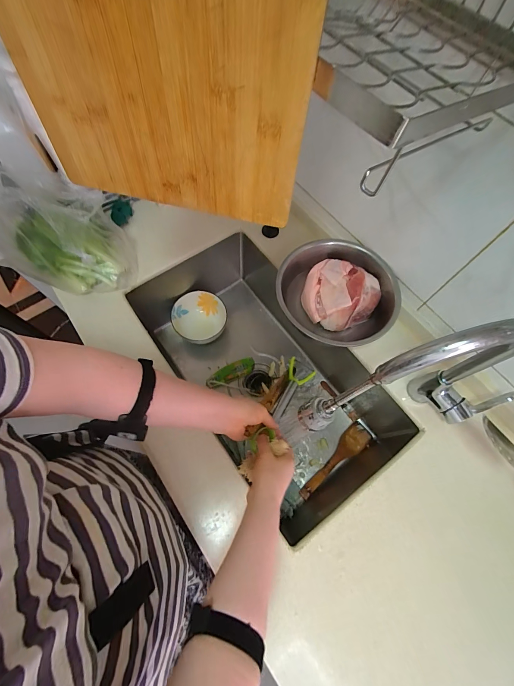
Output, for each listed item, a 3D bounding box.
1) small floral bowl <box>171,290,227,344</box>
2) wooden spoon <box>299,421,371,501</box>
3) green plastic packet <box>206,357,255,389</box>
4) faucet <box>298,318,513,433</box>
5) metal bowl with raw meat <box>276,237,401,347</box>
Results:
[{"bbox_3d":[-0.161,-0.059,0.878,0.148,0.107,0.149,1,66,-3],"label":"small floral bowl"},{"bbox_3d":[0.202,0.304,0.765,0.237,0.015,0.058,-41,74,-18],"label":"wooden spoon"},{"bbox_3d":[-0.076,0.087,0.856,0.145,0.024,0.049,-24,70,-8],"label":"green plastic packet"},{"bbox_3d":[0.229,0.073,0.433,0.297,0.330,0.082,-11,68,-5],"label":"faucet"},{"bbox_3d":[0.169,-0.095,0.640,0.231,0.099,0.239,0,68,0],"label":"metal bowl with raw meat"}]

